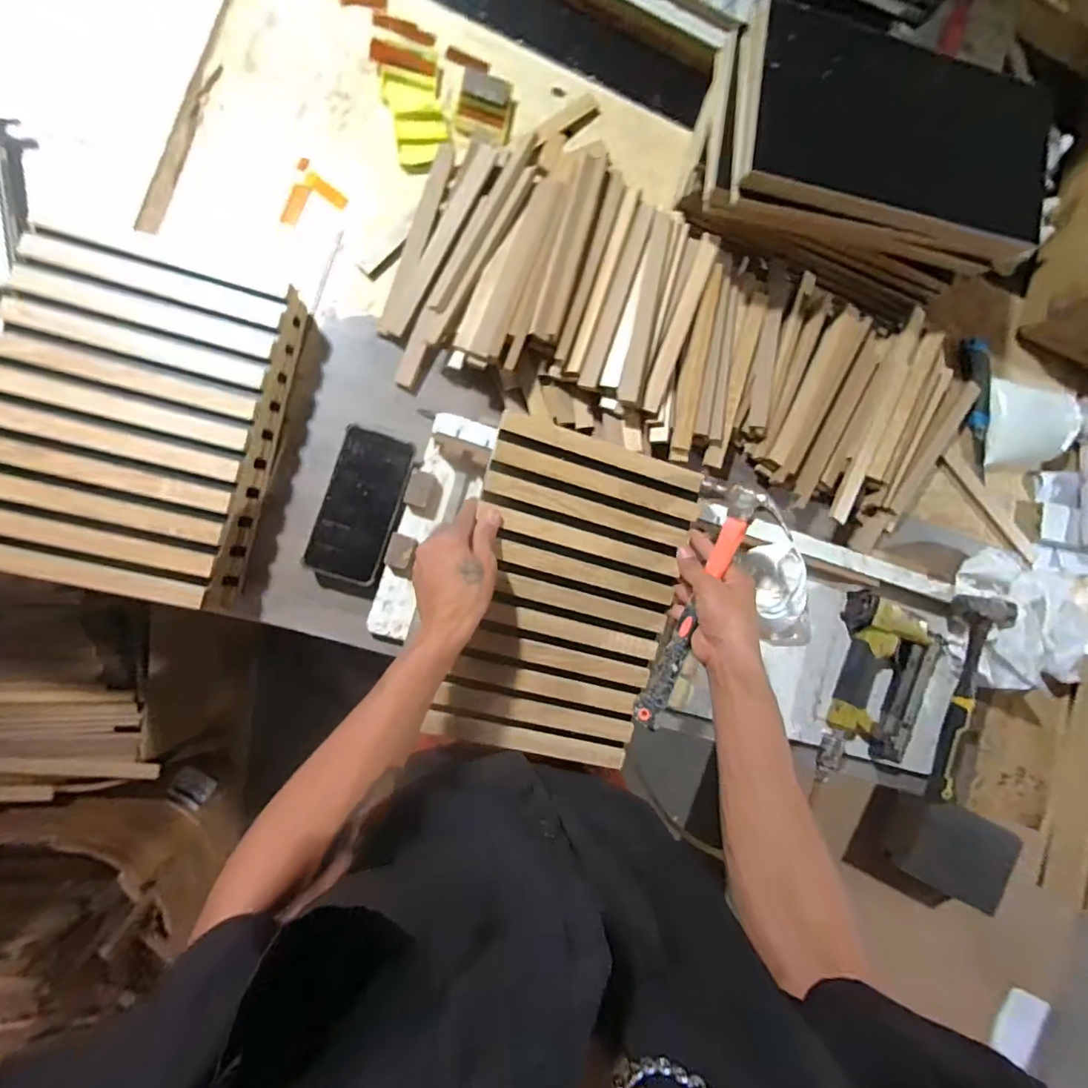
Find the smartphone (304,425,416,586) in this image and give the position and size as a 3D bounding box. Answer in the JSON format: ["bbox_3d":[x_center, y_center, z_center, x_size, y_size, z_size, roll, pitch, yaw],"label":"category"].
[{"bbox_3d":[-0.198,-0.041,0.555,0.076,0.012,0.159,16,85,-11],"label":"smartphone"}]

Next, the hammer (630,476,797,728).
[{"bbox_3d":[0.152,0.062,0.529,0.067,0.076,0.257,25,89,-8],"label":"hammer"}]

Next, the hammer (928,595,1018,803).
[{"bbox_3d":[0.554,0.203,0.666,0.075,0.043,0.272,4,88,-11],"label":"hammer"}]

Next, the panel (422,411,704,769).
[{"bbox_3d":[0.028,0.056,0.548,0.219,0.032,0.343,14,89,-9],"label":"panel"}]

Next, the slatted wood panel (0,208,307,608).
[{"bbox_3d":[-0.404,-0.131,0.513,0.241,0.071,0.346,14,86,-10],"label":"slatted wood panel"}]

